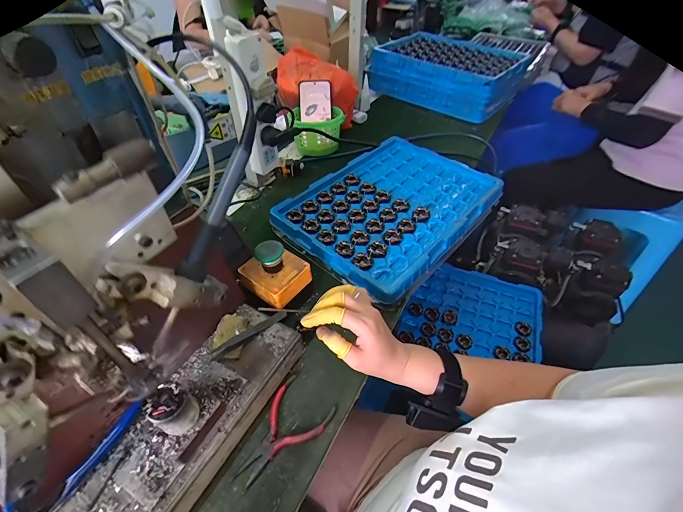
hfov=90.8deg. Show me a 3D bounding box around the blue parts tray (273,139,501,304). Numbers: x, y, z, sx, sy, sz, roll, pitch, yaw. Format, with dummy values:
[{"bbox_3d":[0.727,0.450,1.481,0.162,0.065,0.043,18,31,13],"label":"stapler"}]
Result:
[{"bbox_3d":[0.096,-0.098,0.626,0.278,0.036,0.377,34,55,27],"label":"blue parts tray"}]

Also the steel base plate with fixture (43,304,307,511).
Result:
[{"bbox_3d":[-0.161,0.165,0.334,0.094,0.125,0.290,23,51,20],"label":"steel base plate with fixture"}]

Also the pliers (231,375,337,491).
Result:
[{"bbox_3d":[-0.066,0.203,0.377,0.069,0.012,0.118,26,52,22],"label":"pliers"}]

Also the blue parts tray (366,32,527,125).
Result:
[{"bbox_3d":[0.315,-0.548,1.000,0.380,0.100,0.308,34,55,27],"label":"blue parts tray"}]

